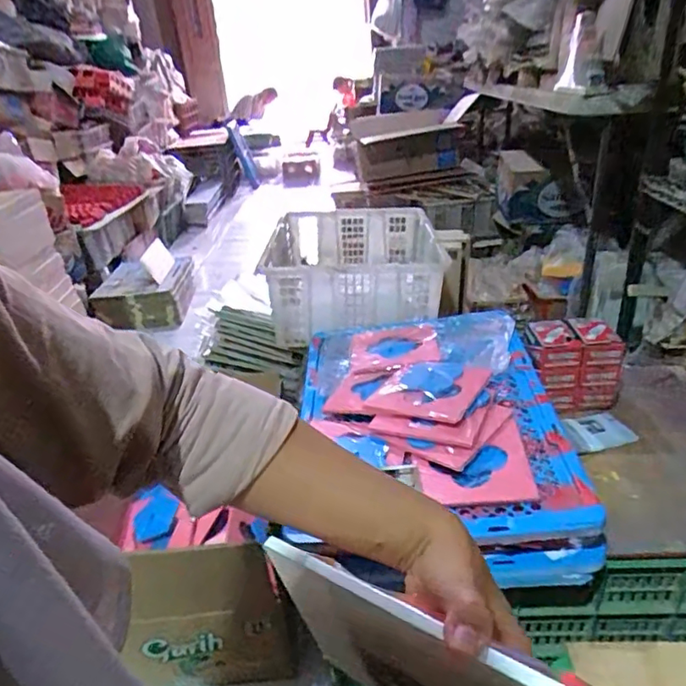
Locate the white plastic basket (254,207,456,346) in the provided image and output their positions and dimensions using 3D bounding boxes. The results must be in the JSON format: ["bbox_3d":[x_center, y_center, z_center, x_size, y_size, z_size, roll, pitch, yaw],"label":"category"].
[{"bbox_3d":[0.023,-0.178,1.245,0.363,0.150,0.512,-3,27,5],"label":"white plastic basket"}]

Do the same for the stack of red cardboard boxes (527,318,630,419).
[{"bbox_3d":[0.368,0.037,0.899,0.133,0.131,0.092,-5,27,1],"label":"stack of red cardboard boxes"}]

